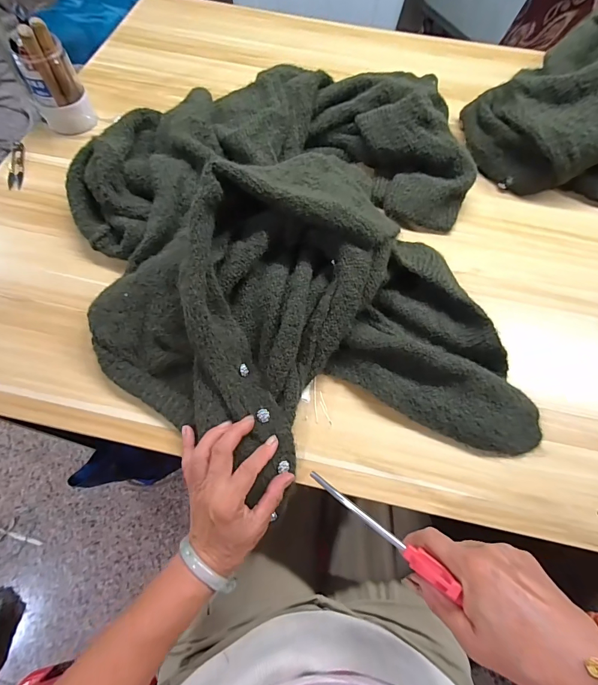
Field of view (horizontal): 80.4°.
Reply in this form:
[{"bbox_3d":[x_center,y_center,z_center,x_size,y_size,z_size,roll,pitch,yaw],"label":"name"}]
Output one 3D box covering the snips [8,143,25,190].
[{"bbox_3d":[-0.464,-0.292,0.581,0.024,0.004,0.108,-14,67,-9],"label":"snips"}]

